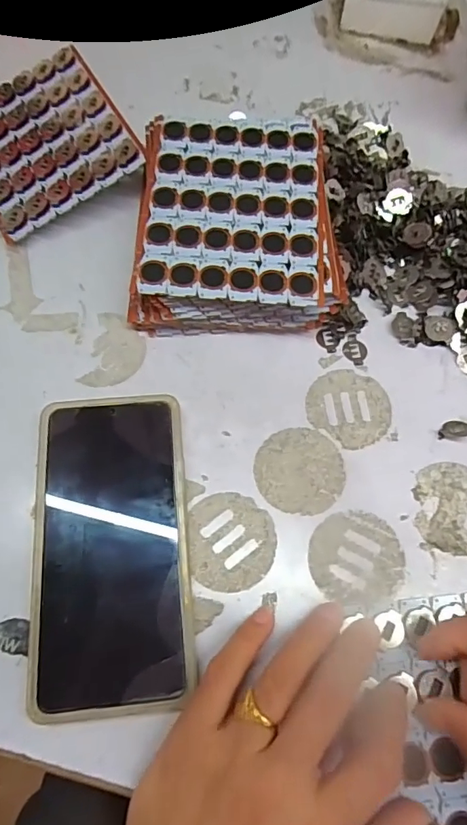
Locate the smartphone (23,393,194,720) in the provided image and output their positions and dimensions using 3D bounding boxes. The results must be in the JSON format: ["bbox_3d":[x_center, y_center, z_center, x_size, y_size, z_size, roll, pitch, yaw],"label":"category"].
[{"bbox_3d":[-0.066,0.072,0.270,0.082,0.015,0.166,-4,69,-4],"label":"smartphone"}]

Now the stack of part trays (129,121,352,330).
[{"bbox_3d":[0.004,-0.129,0.336,0.131,0.041,0.151,2,69,-2],"label":"stack of part trays"}]

